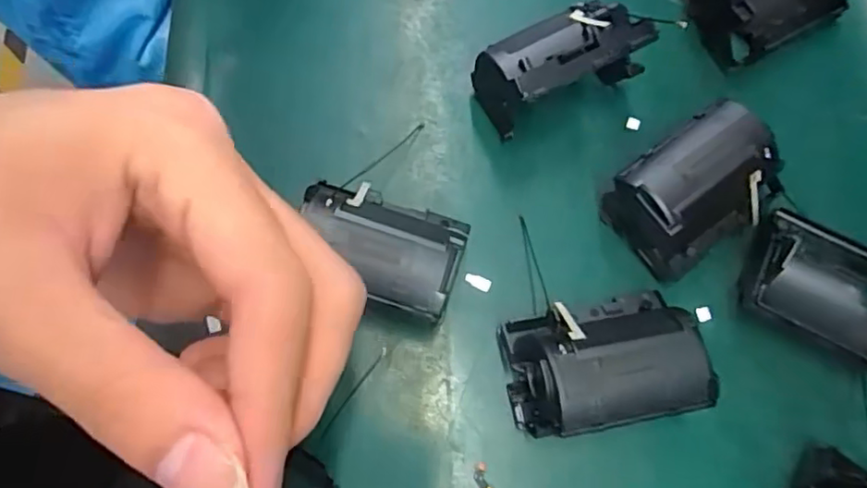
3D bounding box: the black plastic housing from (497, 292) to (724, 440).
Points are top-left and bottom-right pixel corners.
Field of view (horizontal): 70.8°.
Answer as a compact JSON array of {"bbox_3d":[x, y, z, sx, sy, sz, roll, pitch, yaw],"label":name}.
[{"bbox_3d":[0.066,0.048,0.240,0.070,0.042,0.046,-9,73,-6],"label":"black plastic housing"}]

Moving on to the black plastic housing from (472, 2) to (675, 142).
[{"bbox_3d":[0.057,-0.083,0.278,0.070,0.047,0.040,-26,76,-10],"label":"black plastic housing"}]

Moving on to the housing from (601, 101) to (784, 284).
[{"bbox_3d":[0.114,-0.023,0.264,0.067,0.041,0.048,-37,78,-13],"label":"housing"}]

